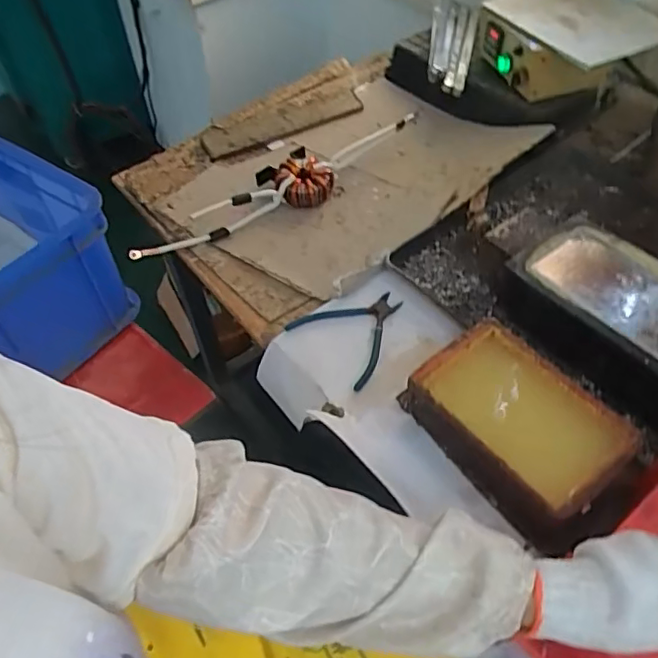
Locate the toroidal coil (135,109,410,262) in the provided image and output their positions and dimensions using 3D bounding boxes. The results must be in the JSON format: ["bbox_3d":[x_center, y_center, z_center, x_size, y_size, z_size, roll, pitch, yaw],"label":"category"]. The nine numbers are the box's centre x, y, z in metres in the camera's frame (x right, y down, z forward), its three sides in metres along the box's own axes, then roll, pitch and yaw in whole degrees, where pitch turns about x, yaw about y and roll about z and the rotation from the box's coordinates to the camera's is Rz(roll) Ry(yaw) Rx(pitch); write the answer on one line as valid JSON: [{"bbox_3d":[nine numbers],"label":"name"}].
[{"bbox_3d":[-0.065,-0.237,0.935,0.522,0.040,0.118,-38,59,-25],"label":"toroidal coil"}]

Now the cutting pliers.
[{"bbox_3d":[0.037,0.000,0.735,0.131,0.012,0.135,-35,58,-23],"label":"cutting pliers"}]

